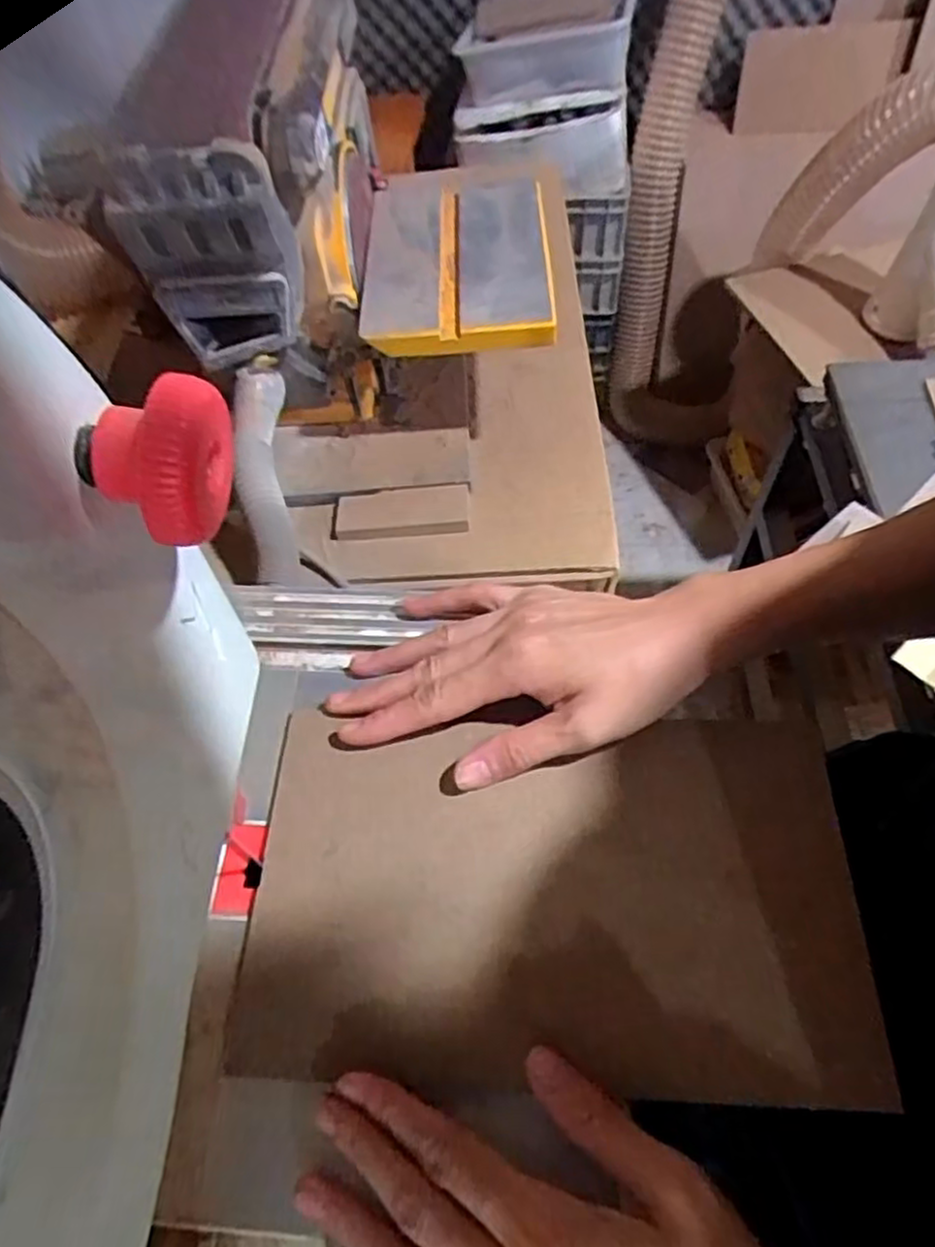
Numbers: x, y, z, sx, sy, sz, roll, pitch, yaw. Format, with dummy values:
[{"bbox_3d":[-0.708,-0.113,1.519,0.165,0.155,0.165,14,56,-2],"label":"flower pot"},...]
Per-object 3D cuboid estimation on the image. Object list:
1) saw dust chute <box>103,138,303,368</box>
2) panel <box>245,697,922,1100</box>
[{"bbox_3d":[-0.194,-0.276,0.560,0.117,0.159,0.036,2,58,5],"label":"saw dust chute"},{"bbox_3d":[0.035,0.110,0.310,0.248,0.010,0.146,0,58,3],"label":"panel"}]

